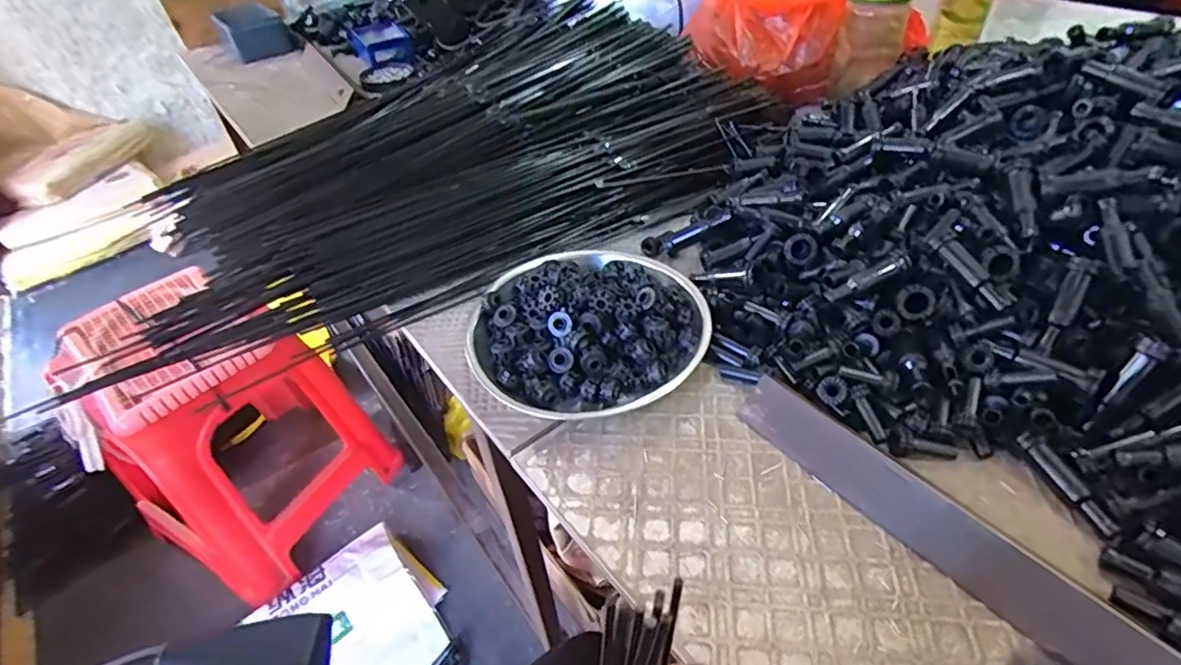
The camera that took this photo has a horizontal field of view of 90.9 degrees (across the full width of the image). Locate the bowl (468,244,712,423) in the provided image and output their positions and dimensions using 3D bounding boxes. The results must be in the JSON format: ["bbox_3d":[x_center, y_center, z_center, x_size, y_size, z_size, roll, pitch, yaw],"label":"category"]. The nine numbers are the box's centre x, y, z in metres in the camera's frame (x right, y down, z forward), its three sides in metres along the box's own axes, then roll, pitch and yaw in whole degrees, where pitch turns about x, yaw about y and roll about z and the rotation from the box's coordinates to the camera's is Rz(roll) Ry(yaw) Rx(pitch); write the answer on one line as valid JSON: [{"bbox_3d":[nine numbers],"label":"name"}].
[{"bbox_3d":[-0.006,-0.007,0.455,0.180,0.041,0.169,-3,43,3],"label":"bowl"}]

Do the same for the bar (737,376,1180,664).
[{"bbox_3d":[0.212,0.124,0.314,0.310,0.009,0.036,38,100,37],"label":"bar"}]

